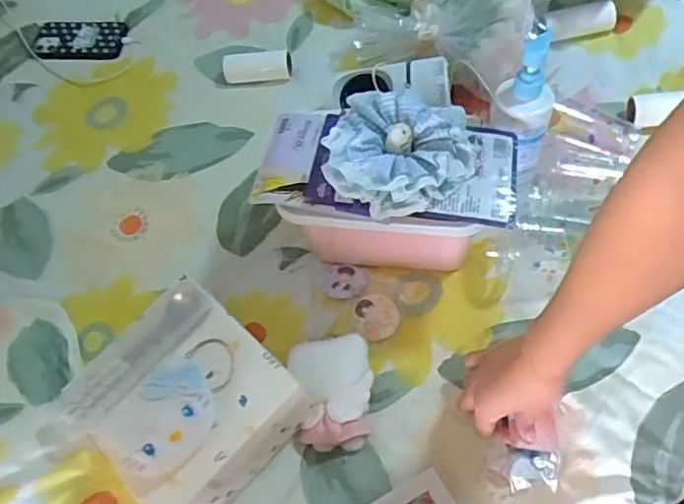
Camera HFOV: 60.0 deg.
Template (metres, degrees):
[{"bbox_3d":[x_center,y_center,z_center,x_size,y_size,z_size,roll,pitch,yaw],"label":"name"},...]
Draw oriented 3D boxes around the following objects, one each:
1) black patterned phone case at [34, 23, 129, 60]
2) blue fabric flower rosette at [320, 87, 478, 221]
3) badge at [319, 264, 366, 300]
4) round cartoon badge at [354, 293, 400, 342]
[{"bbox_3d":[-0.451,-0.367,1.019,0.170,0.011,0.085,4,66,12],"label":"black patterned phone case"},{"bbox_3d":[0.056,-0.101,0.584,0.137,0.045,0.126,0,72,-1],"label":"blue fabric flower rosette"},{"bbox_3d":[0.000,0.038,0.748,0.057,0.006,0.050,5,58,20],"label":"badge"},{"bbox_3d":[0.041,0.078,0.710,0.054,0.011,0.056,-7,66,16],"label":"round cartoon badge"}]

